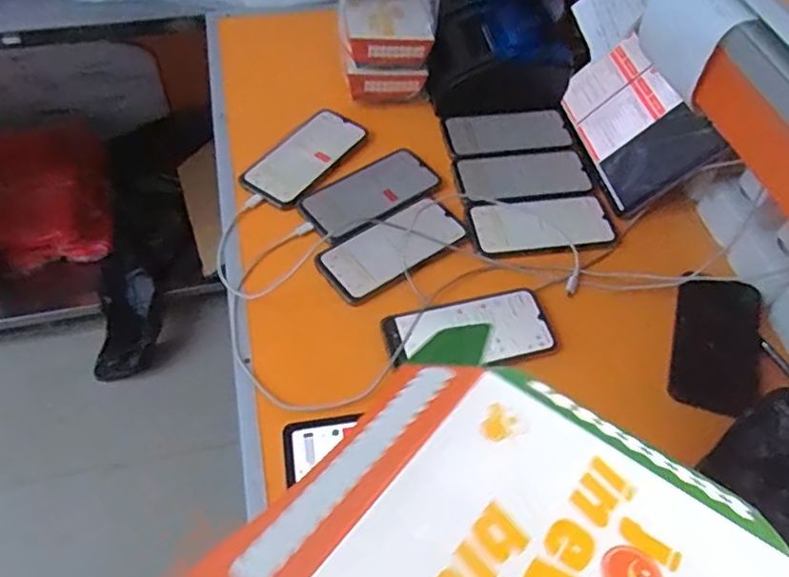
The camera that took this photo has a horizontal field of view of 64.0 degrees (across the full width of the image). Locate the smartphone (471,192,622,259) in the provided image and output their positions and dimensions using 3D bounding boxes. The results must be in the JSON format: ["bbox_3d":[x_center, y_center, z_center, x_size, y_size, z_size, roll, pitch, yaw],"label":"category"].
[{"bbox_3d":[0.172,-0.075,0.740,0.166,0.009,0.077,-7,54,-9],"label":"smartphone"}]

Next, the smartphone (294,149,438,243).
[{"bbox_3d":[-0.027,-0.112,0.756,0.162,0.014,0.085,-29,61,-23],"label":"smartphone"}]

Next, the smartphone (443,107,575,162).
[{"bbox_3d":[0.149,-0.203,0.829,0.161,0.010,0.086,-6,54,-9],"label":"smartphone"}]

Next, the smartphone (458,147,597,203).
[{"bbox_3d":[0.159,-0.141,0.783,0.162,0.008,0.075,-7,55,-9],"label":"smartphone"}]

